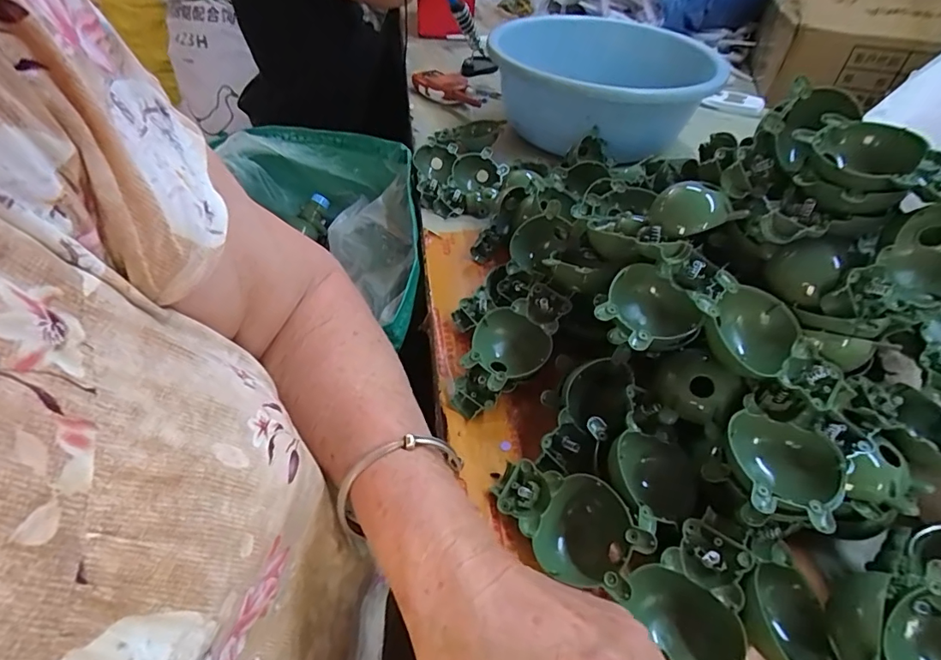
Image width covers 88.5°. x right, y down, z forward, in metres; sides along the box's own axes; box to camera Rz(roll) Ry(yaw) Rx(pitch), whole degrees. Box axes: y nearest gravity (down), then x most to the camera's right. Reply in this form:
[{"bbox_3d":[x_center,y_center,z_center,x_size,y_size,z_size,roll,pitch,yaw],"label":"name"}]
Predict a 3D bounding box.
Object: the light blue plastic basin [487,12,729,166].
[{"bbox_3d":[0.188,-0.328,0.681,0.267,0.119,0.294,14,47,9],"label":"light blue plastic basin"}]

